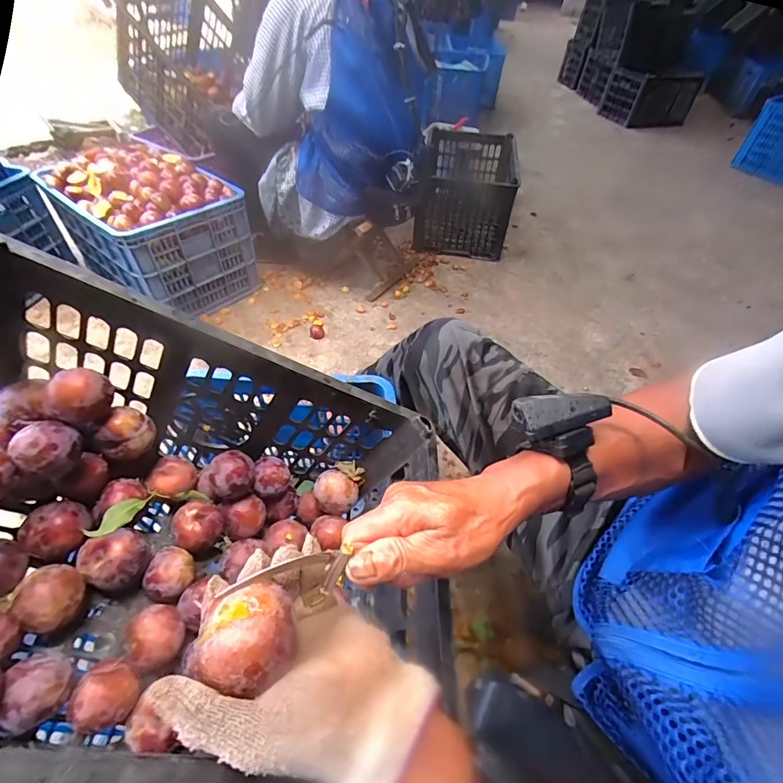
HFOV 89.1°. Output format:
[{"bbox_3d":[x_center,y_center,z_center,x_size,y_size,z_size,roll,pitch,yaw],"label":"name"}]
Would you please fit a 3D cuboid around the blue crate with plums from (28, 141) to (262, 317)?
[{"bbox_3d":[-0.705,-0.484,1.207,0.457,0.348,0.358,30,55,23],"label":"blue crate with plums"}]

